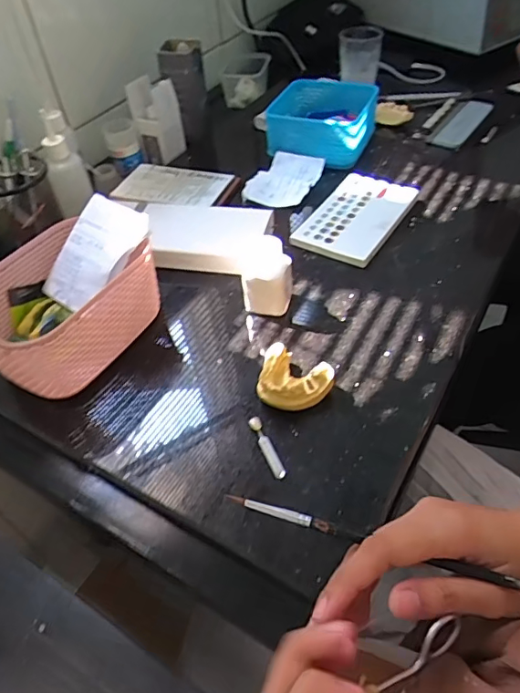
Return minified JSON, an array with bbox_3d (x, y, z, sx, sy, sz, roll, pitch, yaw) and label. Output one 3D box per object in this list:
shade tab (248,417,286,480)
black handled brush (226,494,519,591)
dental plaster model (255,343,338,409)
[{"bbox_3d":[0.005,0.079,0.402,0.010,0.006,0.055,-18,48,-11],"label":"shade tab"},{"bbox_3d":[0.074,0.107,0.272,0.189,0.007,0.008,12,51,13],"label":"black handled brush"},{"bbox_3d":[0.024,0.030,0.431,0.060,0.028,0.051,32,57,30],"label":"dental plaster model"}]

